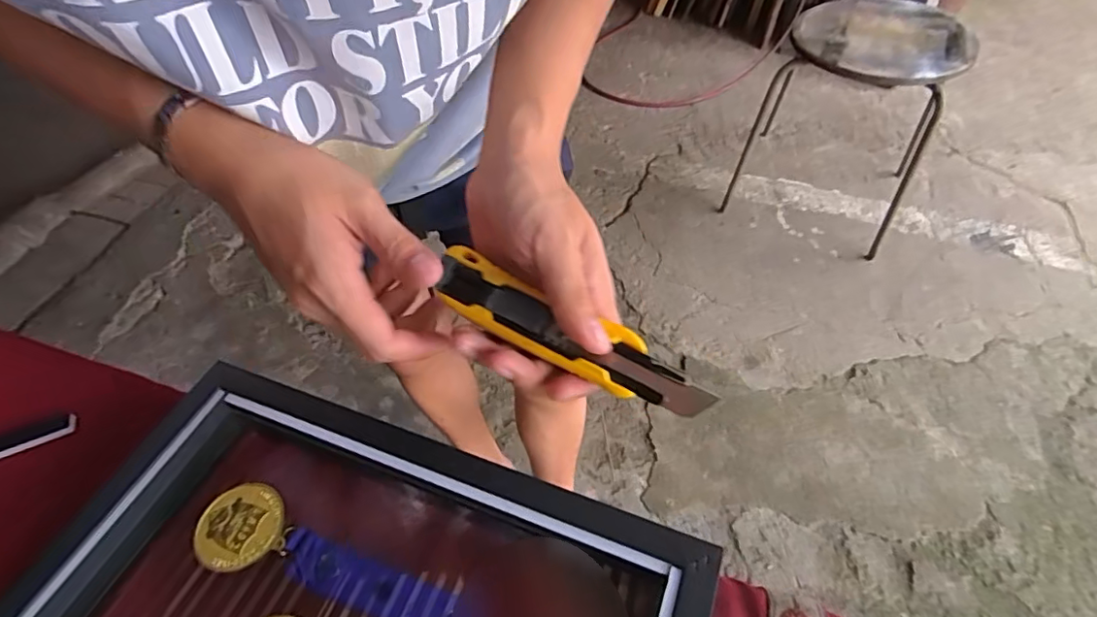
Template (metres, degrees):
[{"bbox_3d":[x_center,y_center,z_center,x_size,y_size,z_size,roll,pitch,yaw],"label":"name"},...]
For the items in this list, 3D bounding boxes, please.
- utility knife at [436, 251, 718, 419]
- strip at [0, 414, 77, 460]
[{"bbox_3d":[0.006,0.012,0.289,0.158,0.016,0.029,27,58,20],"label":"utility knife"},{"bbox_3d":[-0.372,0.096,0.386,0.084,0.008,0.012,-22,55,-14],"label":"strip"}]

